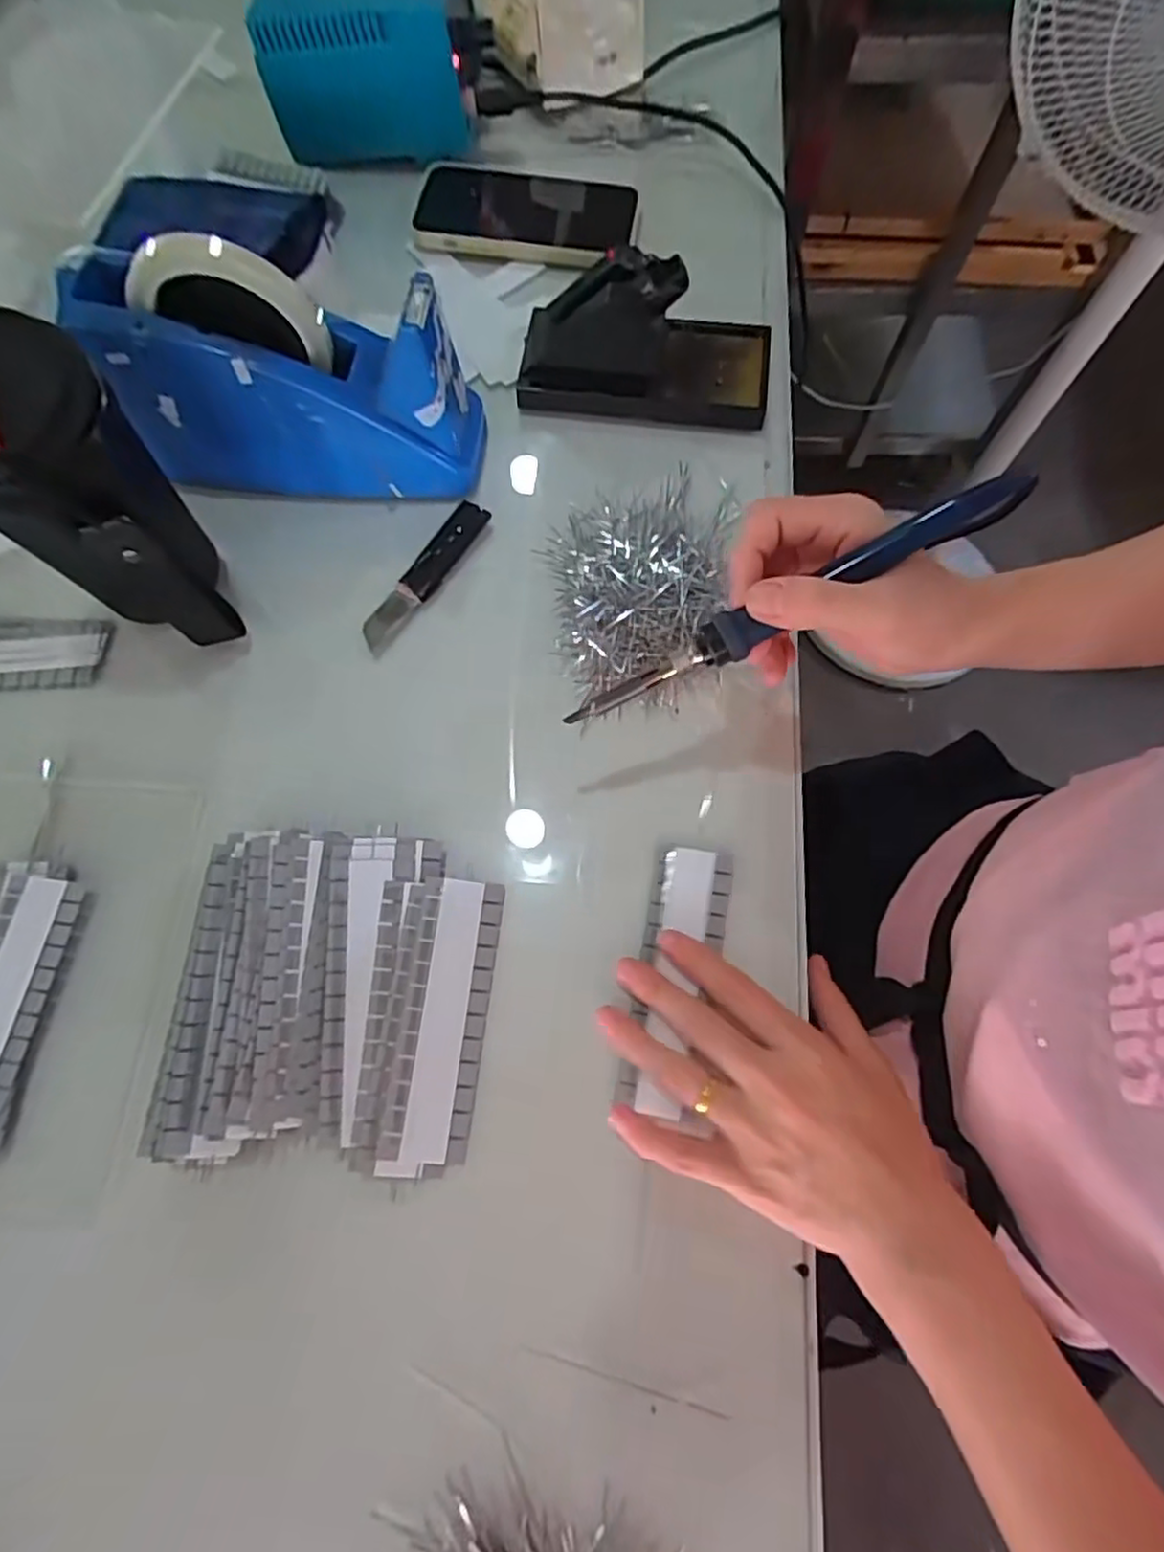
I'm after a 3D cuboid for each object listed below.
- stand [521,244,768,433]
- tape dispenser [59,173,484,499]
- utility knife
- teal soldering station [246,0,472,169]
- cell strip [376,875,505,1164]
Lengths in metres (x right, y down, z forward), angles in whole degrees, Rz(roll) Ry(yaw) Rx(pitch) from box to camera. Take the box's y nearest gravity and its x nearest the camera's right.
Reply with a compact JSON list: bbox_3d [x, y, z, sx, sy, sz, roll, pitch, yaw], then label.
[{"bbox_3d":[0.041,-0.278,0.434,0.158,0.076,0.073,7,72,3],"label":"stand"},{"bbox_3d":[-0.165,-0.231,0.376,0.198,0.139,0.069,6,72,2],"label":"tape dispenser"},{"bbox_3d":[-0.094,-0.120,0.411,0.021,0.011,0.111,32,74,10],"label":"utility knife"},{"bbox_3d":[-0.156,-0.529,0.504,0.141,0.091,0.110,-3,71,-1],"label":"teal soldering station"},{"bbox_3d":[-0.065,0.112,0.328,0.038,0.009,0.124,5,72,2],"label":"cell strip"}]

